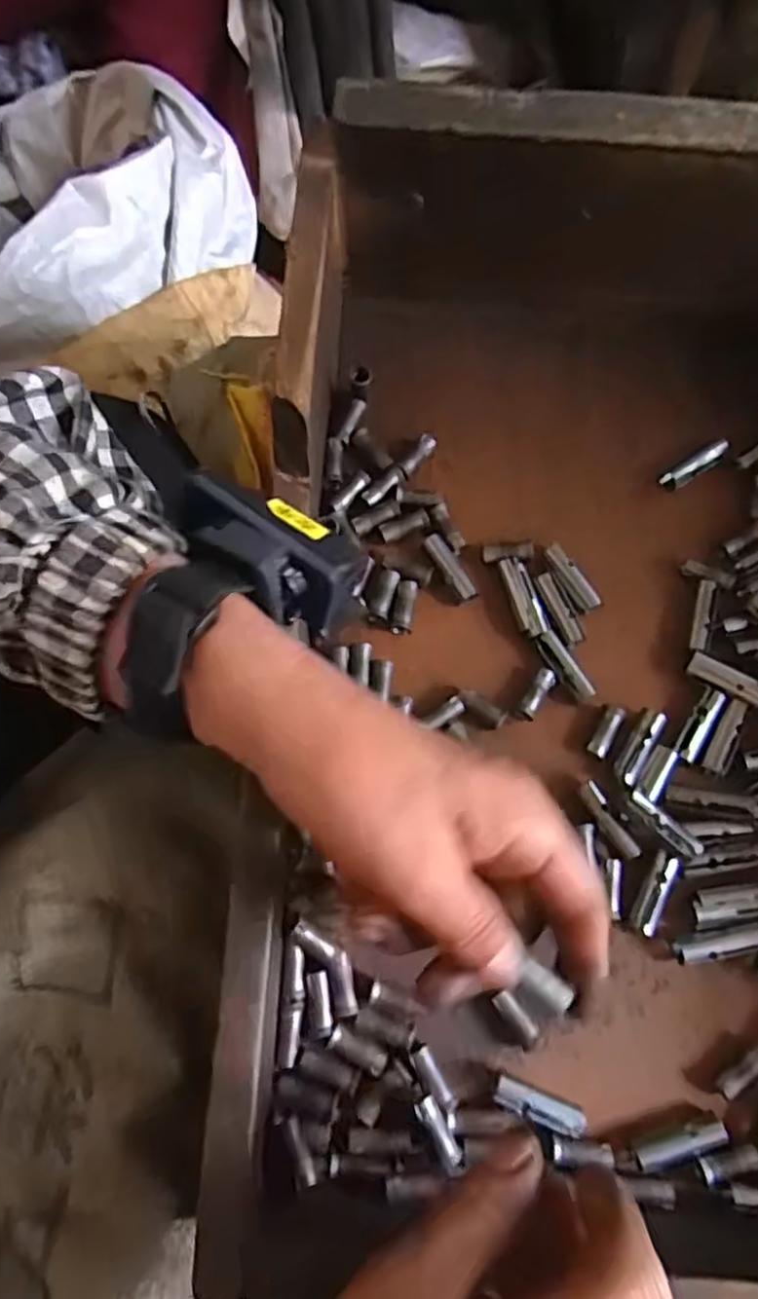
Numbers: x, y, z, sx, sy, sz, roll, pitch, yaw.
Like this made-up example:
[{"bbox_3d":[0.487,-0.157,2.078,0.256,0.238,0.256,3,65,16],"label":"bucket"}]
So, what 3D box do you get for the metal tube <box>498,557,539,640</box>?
[{"bbox_3d":[0.066,-0.025,0.351,0.007,0.007,0.040,-16,73,-5],"label":"metal tube"}]

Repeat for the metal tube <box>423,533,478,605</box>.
[{"bbox_3d":[0.035,-0.039,0.359,0.010,0.009,0.036,-33,75,-10],"label":"metal tube"}]

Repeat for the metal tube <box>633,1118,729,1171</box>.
[{"bbox_3d":[0.120,0.197,0.293,0.036,0.009,0.011,-15,73,-5],"label":"metal tube"}]

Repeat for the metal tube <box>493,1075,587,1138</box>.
[{"bbox_3d":[0.064,0.184,0.296,0.036,0.012,0.011,20,73,6],"label":"metal tube"}]

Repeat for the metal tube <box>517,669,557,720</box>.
[{"bbox_3d":[0.074,0.021,0.341,0.009,0.006,0.026,33,75,10],"label":"metal tube"}]

